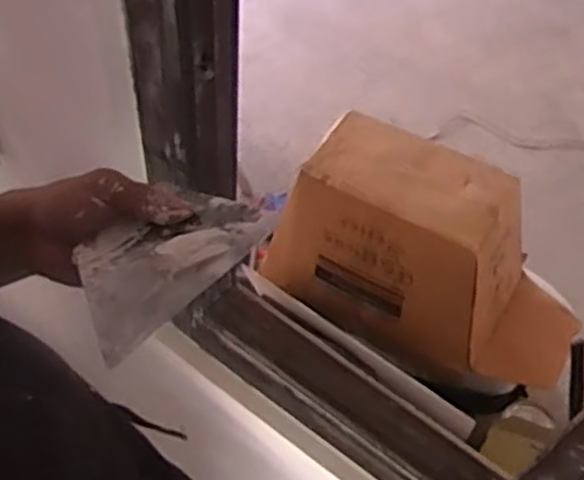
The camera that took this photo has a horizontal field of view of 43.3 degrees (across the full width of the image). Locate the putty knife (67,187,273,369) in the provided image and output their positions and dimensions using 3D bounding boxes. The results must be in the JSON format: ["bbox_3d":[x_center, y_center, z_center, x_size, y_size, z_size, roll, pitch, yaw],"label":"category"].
[{"bbox_3d":[-0.076,0.012,0.479,0.130,0.014,0.088,-32,49,-9],"label":"putty knife"}]

